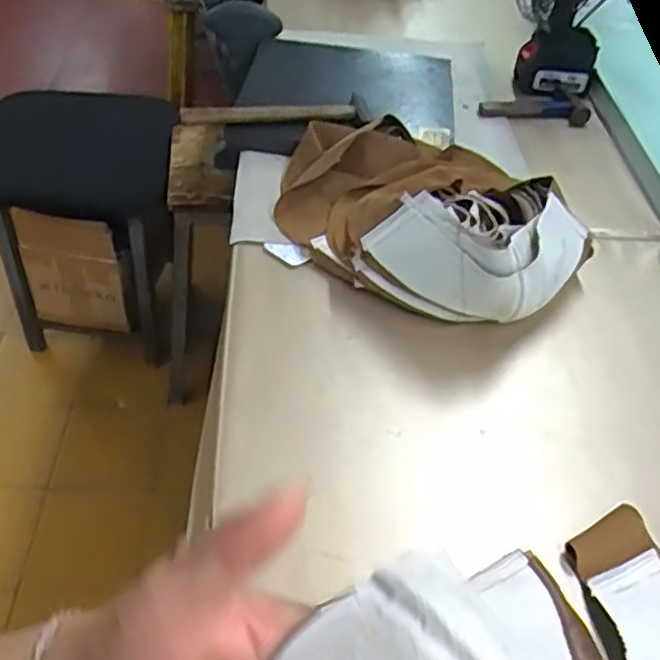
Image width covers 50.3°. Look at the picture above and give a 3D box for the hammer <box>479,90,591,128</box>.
[{"bbox_3d":[0.303,-0.337,1.055,0.155,0.023,0.081,-3,46,-10],"label":"hammer"}]

